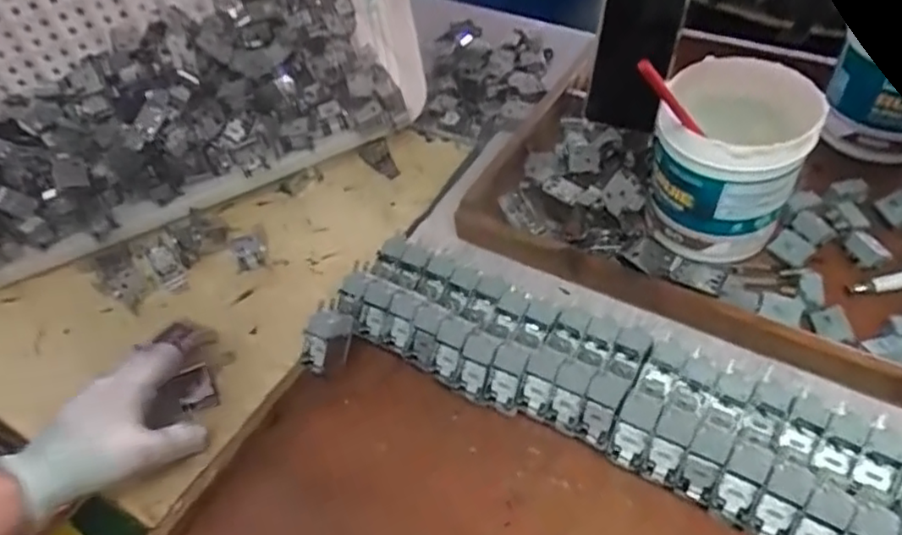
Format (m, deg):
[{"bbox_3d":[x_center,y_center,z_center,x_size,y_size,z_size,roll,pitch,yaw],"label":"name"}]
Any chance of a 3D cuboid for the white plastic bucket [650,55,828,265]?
[{"bbox_3d":[0.232,-0.090,0.547,0.119,0.126,0.106,16,52,19],"label":"white plastic bucket"}]

